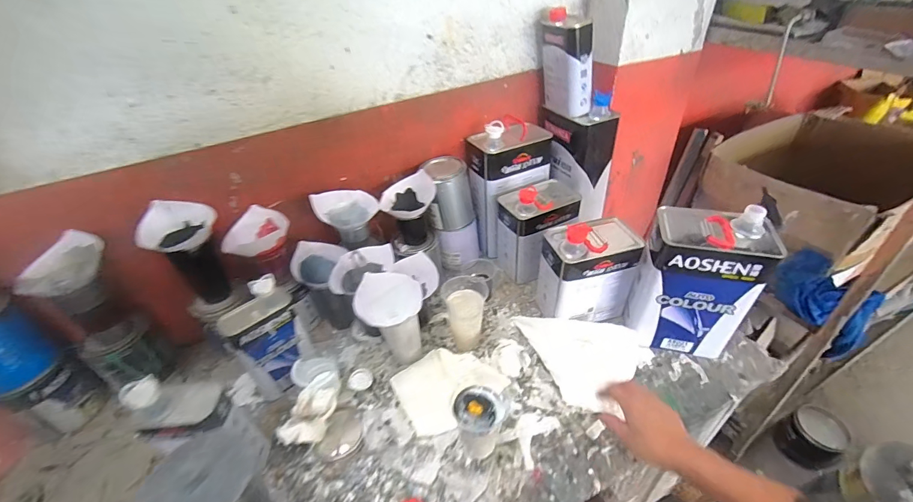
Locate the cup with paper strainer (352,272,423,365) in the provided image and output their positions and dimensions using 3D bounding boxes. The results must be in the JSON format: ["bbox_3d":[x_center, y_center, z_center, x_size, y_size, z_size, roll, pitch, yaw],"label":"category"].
[{"bbox_3d":[-0.119,0.126,0.735,0.098,0.184,0.107,-3,39,2],"label":"cup with paper strainer"}]

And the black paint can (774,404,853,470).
[{"bbox_3d":[1.188,0.619,1.285,0.132,0.164,0.153,-21,41,-20],"label":"black paint can"}]

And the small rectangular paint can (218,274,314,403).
[{"bbox_3d":[-0.336,0.159,0.697,0.120,0.223,0.060,-29,45,-28],"label":"small rectangular paint can"}]

